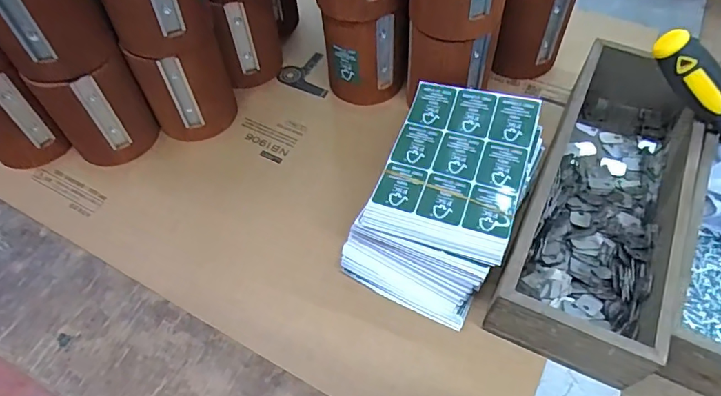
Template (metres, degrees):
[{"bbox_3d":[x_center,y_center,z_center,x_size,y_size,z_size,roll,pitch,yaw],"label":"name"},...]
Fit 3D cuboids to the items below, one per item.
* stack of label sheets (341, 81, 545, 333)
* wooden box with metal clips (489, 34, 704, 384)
[{"bbox_3d":[0.070,-0.001,0.395,0.110,0.072,0.175,21,60,17],"label":"stack of label sheets"},{"bbox_3d":[0.202,-0.010,0.397,0.100,0.071,0.306,22,61,17],"label":"wooden box with metal clips"}]

